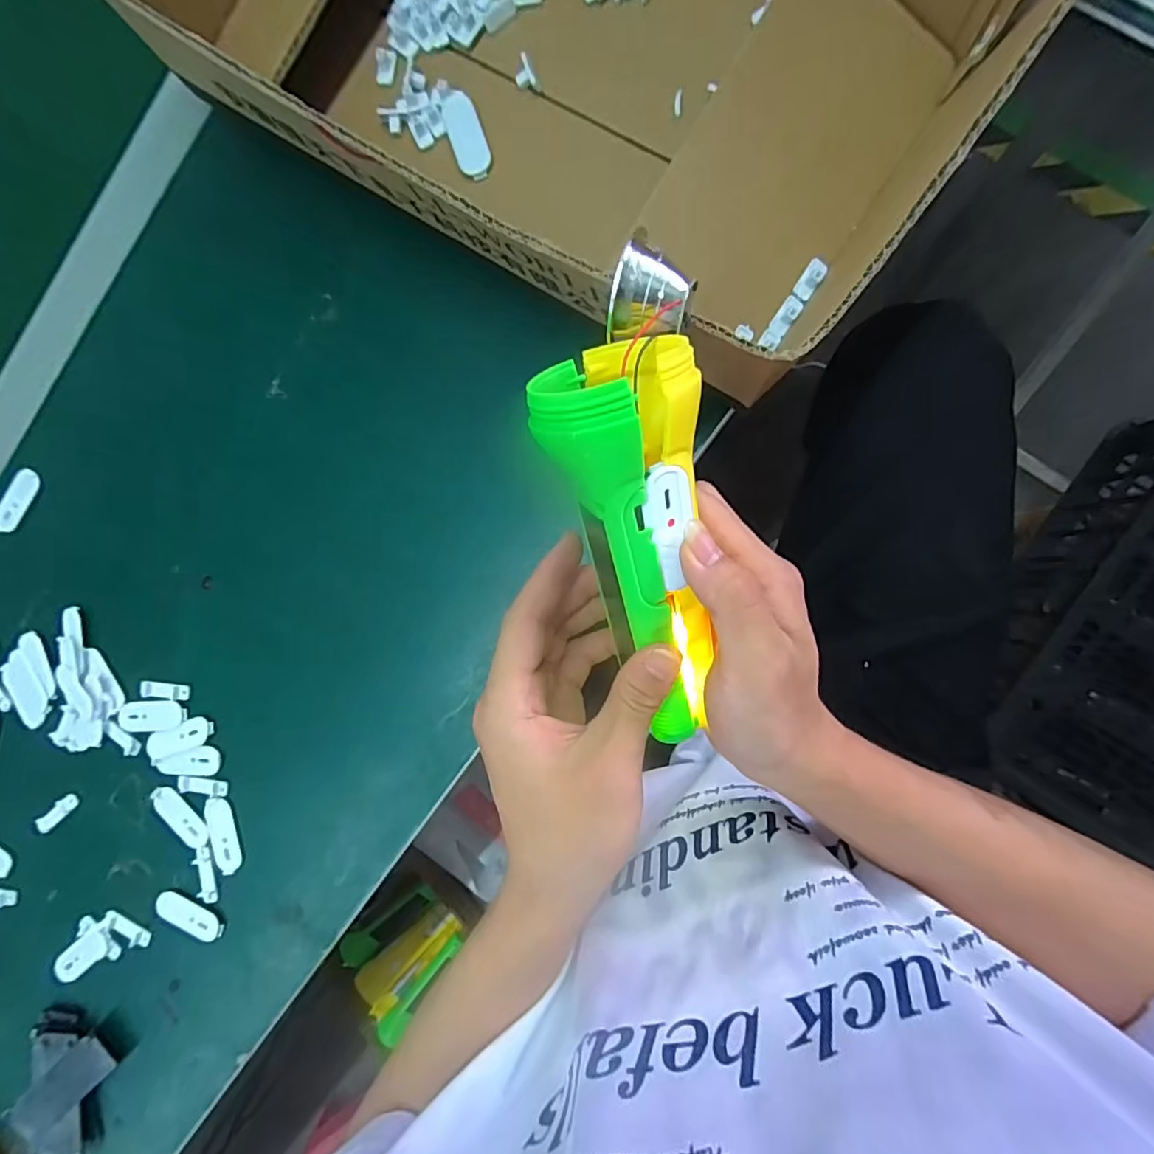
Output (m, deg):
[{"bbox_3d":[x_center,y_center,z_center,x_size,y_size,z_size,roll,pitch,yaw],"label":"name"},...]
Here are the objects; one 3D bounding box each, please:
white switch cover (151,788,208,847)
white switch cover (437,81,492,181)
[{"bbox_3d":[-0.266,0.161,0.372,0.049,0.004,0.013,43,97,6],"label":"white switch cover"},{"bbox_3d":[-0.066,-0.262,0.325,0.019,0.004,0.061,-20,88,9],"label":"white switch cover"}]

